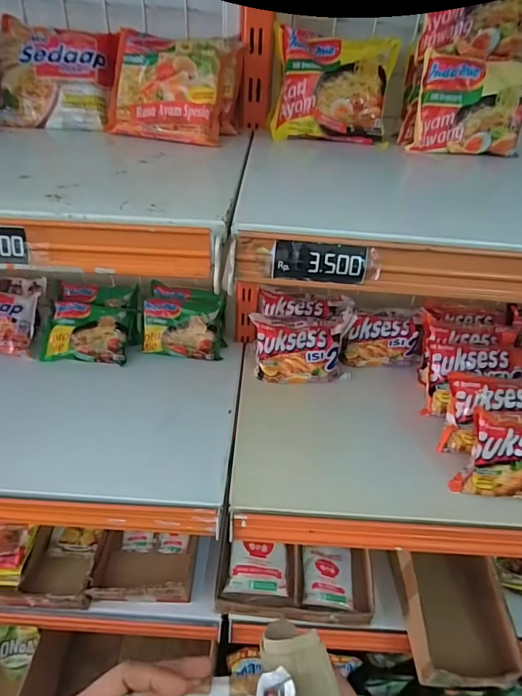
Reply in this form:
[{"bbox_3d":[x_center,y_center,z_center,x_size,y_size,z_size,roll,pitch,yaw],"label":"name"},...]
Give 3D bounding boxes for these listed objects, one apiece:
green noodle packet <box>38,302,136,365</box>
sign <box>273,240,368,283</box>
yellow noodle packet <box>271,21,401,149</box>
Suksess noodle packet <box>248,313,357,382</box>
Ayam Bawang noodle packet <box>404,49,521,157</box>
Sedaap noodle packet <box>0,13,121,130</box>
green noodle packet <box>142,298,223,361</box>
[{"bbox_3d":[-0.296,-0.025,0.728,0.143,0.029,0.099,5,84,0],"label":"green noodle packet"},{"bbox_3d":[0.041,-0.060,0.303,0.063,0.026,0.004,5,19,1],"label":"sign"},{"bbox_3d":[0.085,-0.307,0.504,0.136,0.116,0.026,4,10,1],"label":"yellow noodle packet"},{"bbox_3d":[0.066,0.004,0.688,0.151,0.102,0.059,3,39,-1],"label":"Suksess noodle packet"},{"bbox_3d":[0.243,-0.277,0.493,0.123,0.099,0.023,4,23,3],"label":"Ayam Bawang noodle packet"},{"bbox_3d":[-0.243,-0.328,0.518,0.141,0.121,0.019,4,7,2],"label":"Sedaap noodle packet"},{"bbox_3d":[-0.133,-0.033,0.736,0.128,0.095,0.028,6,10,3],"label":"green noodle packet"}]

